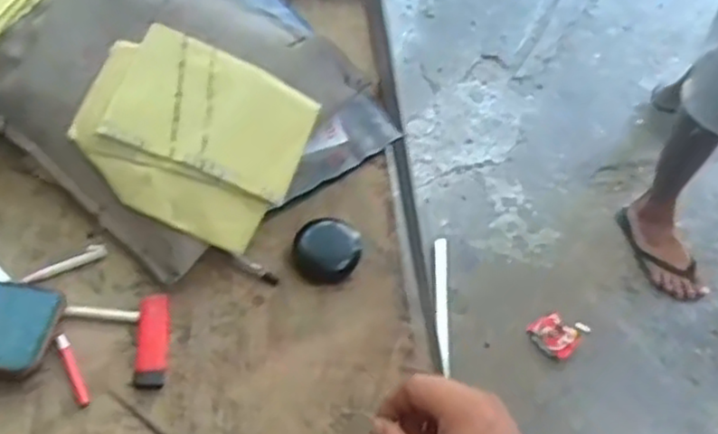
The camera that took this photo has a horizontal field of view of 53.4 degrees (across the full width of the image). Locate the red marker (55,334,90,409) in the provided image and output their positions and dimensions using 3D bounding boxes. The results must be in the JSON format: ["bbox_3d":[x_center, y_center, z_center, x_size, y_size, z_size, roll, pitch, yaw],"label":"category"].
[{"bbox_3d":[-0.229,0.122,0.569,0.011,0.006,0.063,-23,61,-18],"label":"red marker"}]

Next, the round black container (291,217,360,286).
[{"bbox_3d":[-0.030,0.028,0.641,0.060,0.014,0.058,2,57,-3],"label":"round black container"}]

